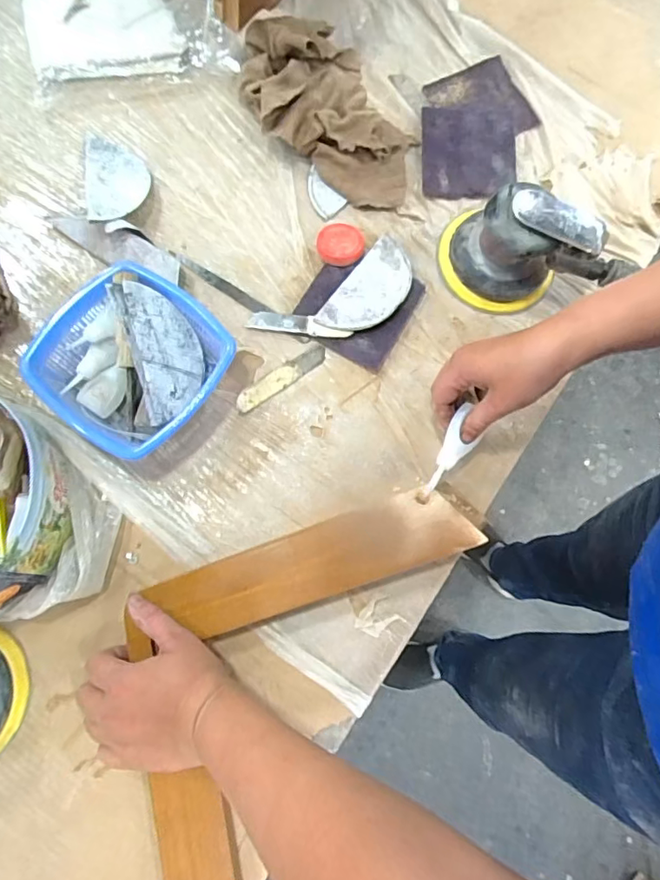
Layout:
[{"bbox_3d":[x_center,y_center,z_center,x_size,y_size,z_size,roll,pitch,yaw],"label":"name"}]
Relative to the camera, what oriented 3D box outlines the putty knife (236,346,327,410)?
[{"bbox_3d":[-0.047,-0.059,0.514,0.097,0.004,0.020,-31,79,-7],"label":"putty knife"}]

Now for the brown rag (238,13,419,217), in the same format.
[{"bbox_3d":[0.005,-0.338,0.549,0.142,0.059,0.225,-32,79,-8],"label":"brown rag"}]

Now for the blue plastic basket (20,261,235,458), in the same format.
[{"bbox_3d":[-0.177,-0.070,0.482,0.149,0.063,0.152,37,79,7],"label":"blue plastic basket"}]

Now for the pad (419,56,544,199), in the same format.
[{"bbox_3d":[0.159,-0.340,0.580,0.119,0.011,0.172,1,77,-1],"label":"pad"}]

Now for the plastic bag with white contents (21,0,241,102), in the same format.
[{"bbox_3d":[-0.222,-0.465,0.583,0.219,0.038,0.172,-13,77,-4],"label":"plastic bag with white contents"}]

